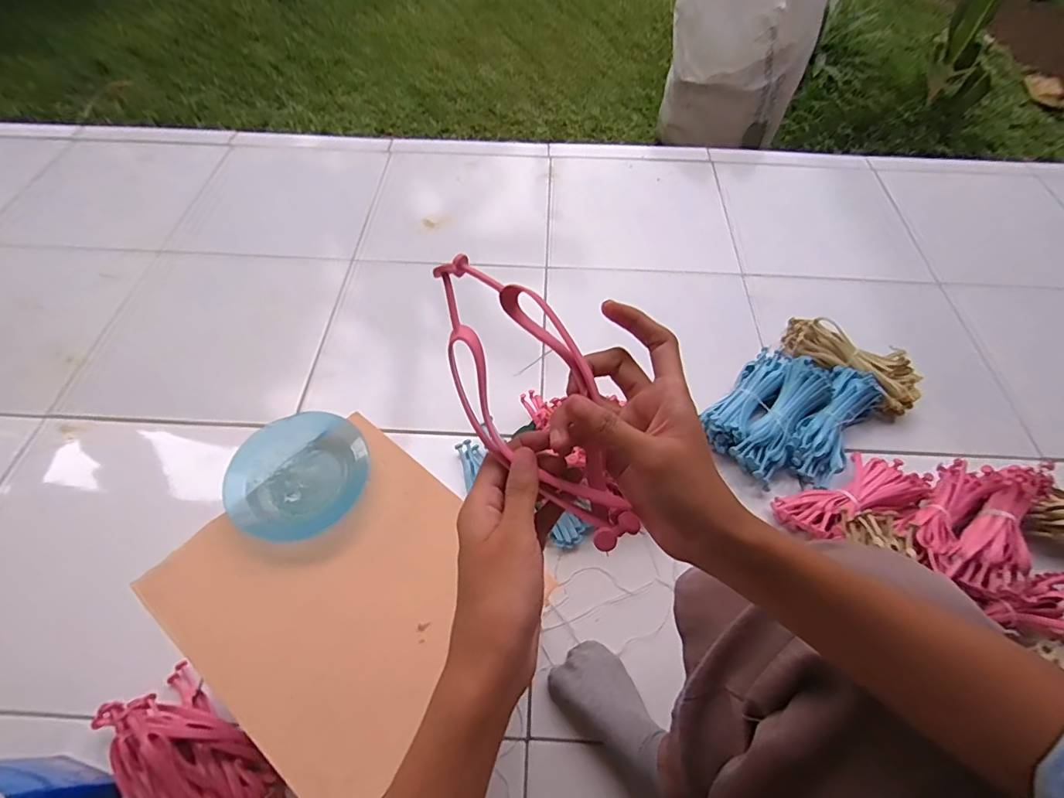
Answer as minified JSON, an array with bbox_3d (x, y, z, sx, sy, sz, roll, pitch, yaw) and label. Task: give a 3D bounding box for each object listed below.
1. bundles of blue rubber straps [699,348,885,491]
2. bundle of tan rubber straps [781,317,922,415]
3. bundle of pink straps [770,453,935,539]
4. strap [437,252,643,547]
[{"bbox_3d":[0.411,0.020,0.794,0.195,0.067,0.257,38,64,21],"label":"bundles of blue rubber straps"},{"bbox_3d":[0.544,-0.070,0.863,0.083,0.062,0.232,-34,63,-21],"label":"bundle of tan rubber straps"},{"bbox_3d":[0.459,0.137,0.719,0.203,0.044,0.093,-23,60,-15],"label":"bundle of pink straps"},{"bbox_3d":[0.001,0.002,0.279,0.063,0.034,0.180,-31,93,-19],"label":"strap"}]

